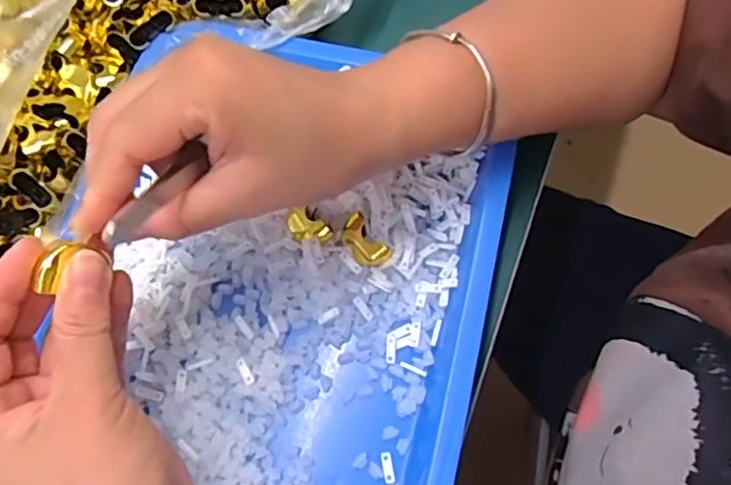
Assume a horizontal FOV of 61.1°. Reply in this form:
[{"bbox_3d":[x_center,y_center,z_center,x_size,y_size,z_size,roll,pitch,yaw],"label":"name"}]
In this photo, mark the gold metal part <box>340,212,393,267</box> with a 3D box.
[{"bbox_3d":[-0.001,-0.001,0.329,0.017,0.008,0.029,-41,72,-12],"label":"gold metal part"}]

